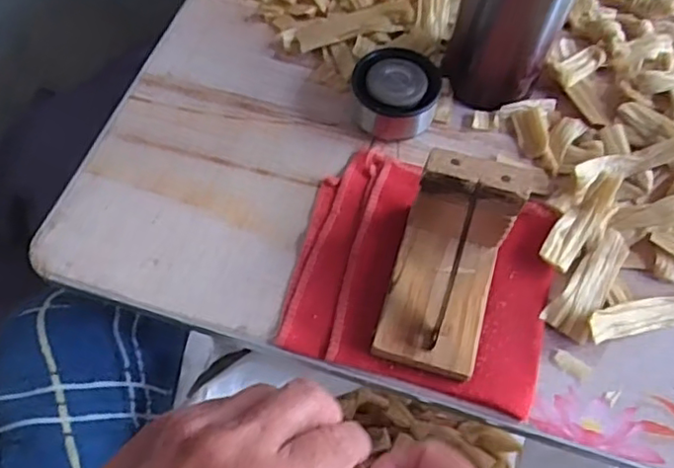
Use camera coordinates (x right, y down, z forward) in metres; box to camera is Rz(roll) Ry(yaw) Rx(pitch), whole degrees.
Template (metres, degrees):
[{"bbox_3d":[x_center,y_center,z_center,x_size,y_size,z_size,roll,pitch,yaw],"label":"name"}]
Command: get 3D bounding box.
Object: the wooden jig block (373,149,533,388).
[{"bbox_3d":[0.066,0.019,0.366,0.061,0.076,0.106,16,61,5],"label":"wooden jig block"}]

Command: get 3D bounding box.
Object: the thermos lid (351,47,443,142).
[{"bbox_3d":[0.042,-0.103,0.456,0.059,0.035,0.054,2,60,-3],"label":"thermos lid"}]

